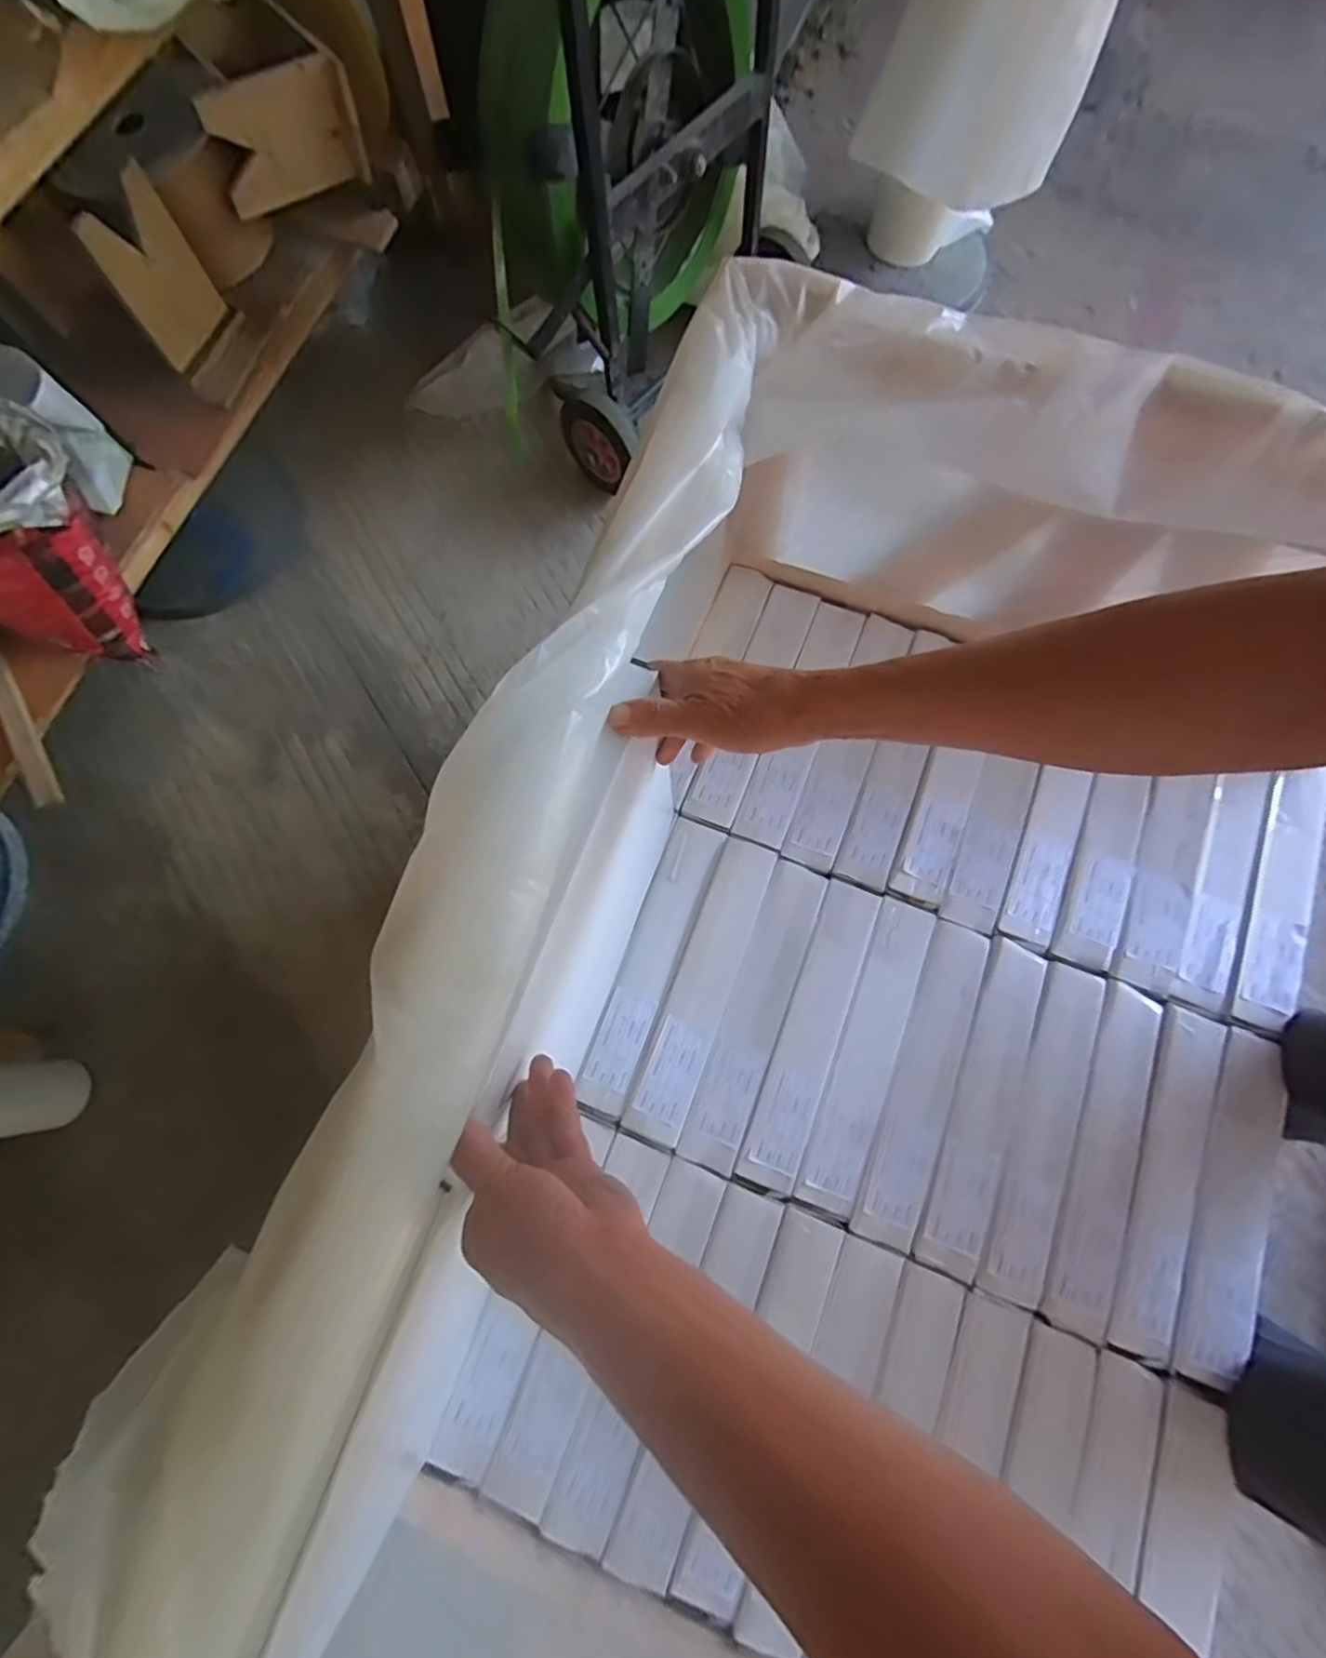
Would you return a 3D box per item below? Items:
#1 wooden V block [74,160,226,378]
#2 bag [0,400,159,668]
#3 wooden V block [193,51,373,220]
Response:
[{"bbox_3d":[-0.808,-0.898,1.055,0.026,0.195,0.164,18,74,16],"label":"wooden V block"},{"bbox_3d":[-0.929,-0.424,0.974,0.223,0.326,0.259,31,77,6],"label":"bag"},{"bbox_3d":[-0.635,-1.165,1.110,0.255,0.156,0.036,-41,80,-11],"label":"wooden V block"}]

